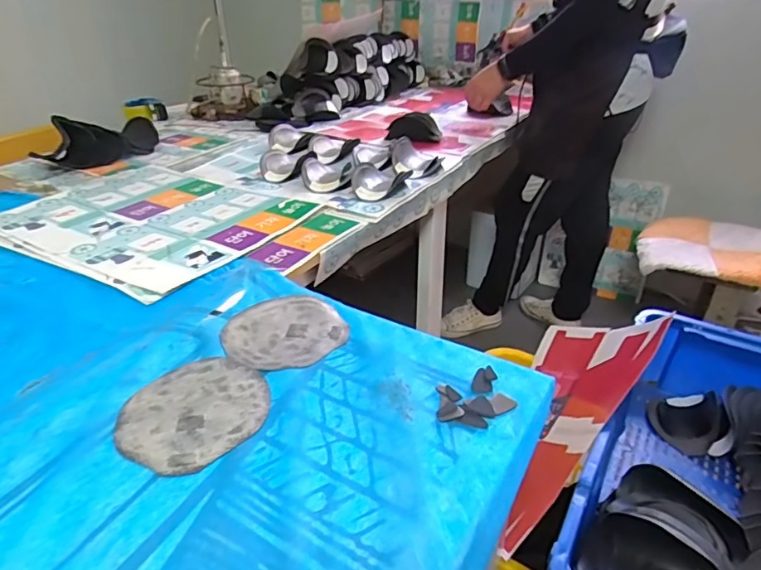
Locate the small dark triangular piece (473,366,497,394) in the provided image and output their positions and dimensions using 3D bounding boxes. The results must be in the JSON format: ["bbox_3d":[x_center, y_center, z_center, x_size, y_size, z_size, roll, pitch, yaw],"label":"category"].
[{"bbox_3d":[0.111,0.101,0.547,0.021,0.006,0.037,10,33,22],"label":"small dark triangular piece"}]

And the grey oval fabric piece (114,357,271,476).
[{"bbox_3d":[-0.191,0.127,0.528,0.145,0.004,0.143,15,35,29],"label":"grey oval fabric piece"}]

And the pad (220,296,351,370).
[{"bbox_3d":[-0.120,0.055,0.640,0.144,0.004,0.147,-3,30,2],"label":"pad"}]

